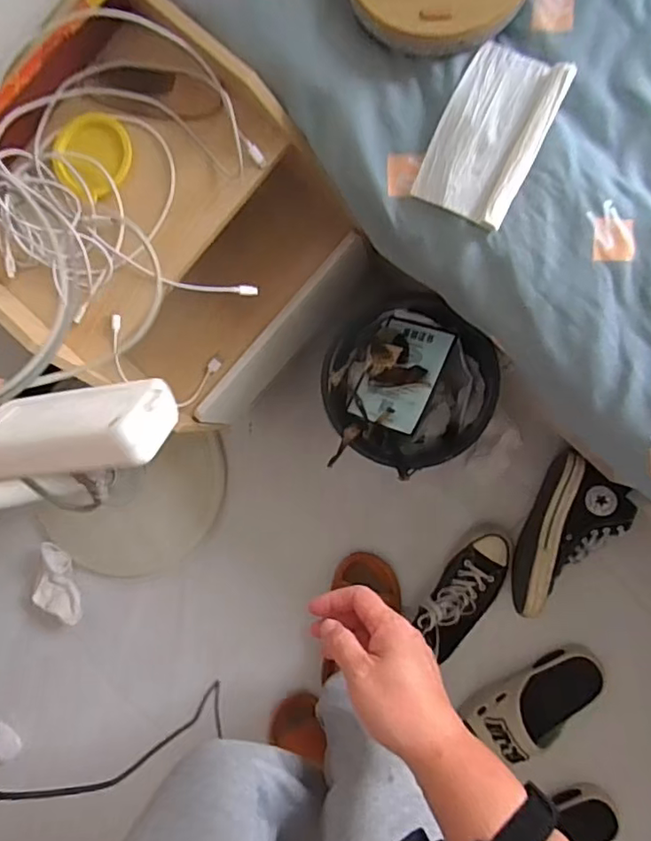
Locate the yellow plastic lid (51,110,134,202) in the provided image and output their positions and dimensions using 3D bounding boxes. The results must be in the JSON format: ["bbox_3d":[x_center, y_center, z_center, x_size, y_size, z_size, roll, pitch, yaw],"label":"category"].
[{"bbox_3d":[-0.259,-0.294,0.633,0.090,0.011,0.088,0,91,8],"label":"yellow plastic lid"}]

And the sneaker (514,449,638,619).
[{"bbox_3d":[0.387,0.194,0.934,0.138,0.084,0.260,27,93,6],"label":"sneaker"}]

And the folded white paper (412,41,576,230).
[{"bbox_3d":[0.154,-0.269,0.533,0.095,0.021,0.152,26,93,6],"label":"folded white paper"}]

